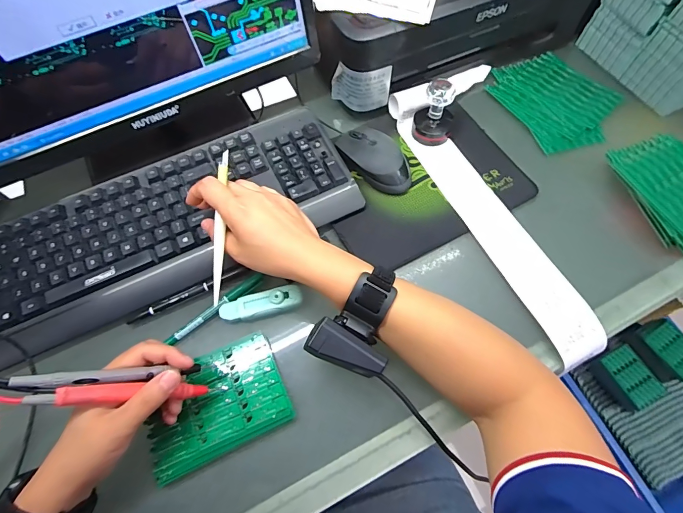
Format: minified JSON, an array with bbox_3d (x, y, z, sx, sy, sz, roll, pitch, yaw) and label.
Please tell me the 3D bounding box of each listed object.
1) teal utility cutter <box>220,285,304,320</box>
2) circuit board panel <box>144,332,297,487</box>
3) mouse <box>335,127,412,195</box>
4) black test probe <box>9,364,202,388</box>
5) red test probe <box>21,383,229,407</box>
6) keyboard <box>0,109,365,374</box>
[{"bbox_3d":[-0.085,0.051,0.388,0.088,0.015,0.023,-15,65,-5],"label":"teal utility cutter"},{"bbox_3d":[-0.122,0.140,0.353,0.131,0.009,0.094,-24,66,-10],"label":"circuit board panel"},{"bbox_3d":[0.044,-0.128,0.463,0.064,0.033,0.113,-33,68,-13],"label":"mouse"},{"bbox_3d":[-0.181,0.096,0.294,0.130,0.007,0.011,8,57,-37],"label":"black test probe"},{"bbox_3d":[-0.170,0.115,0.307,0.147,0.019,0.013,14,56,-40],"label":"red test probe"},{"bbox_3d":[-0.197,-0.038,0.420,0.431,0.028,0.161,-23,66,-9],"label":"keyboard"}]

